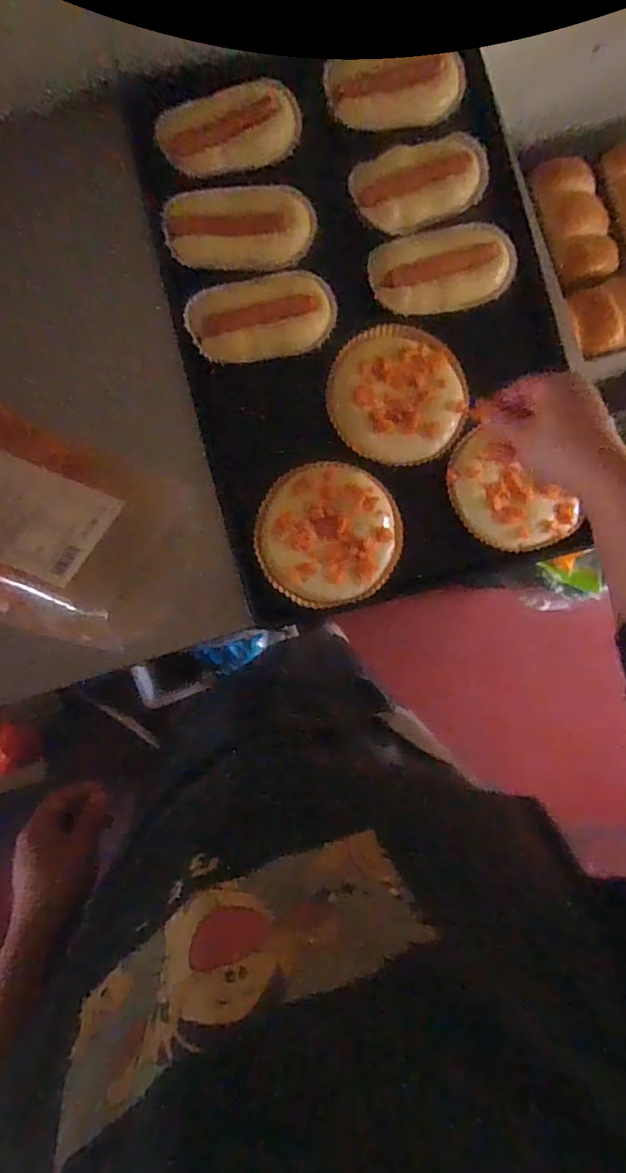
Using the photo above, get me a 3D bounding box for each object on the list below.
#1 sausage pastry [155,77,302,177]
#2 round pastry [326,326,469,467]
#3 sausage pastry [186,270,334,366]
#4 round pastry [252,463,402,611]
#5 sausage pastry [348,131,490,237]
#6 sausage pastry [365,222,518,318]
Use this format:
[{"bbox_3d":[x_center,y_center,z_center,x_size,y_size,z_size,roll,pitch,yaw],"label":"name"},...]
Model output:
[{"bbox_3d":[-0.087,-0.484,0.585,0.153,0.034,0.062,-17,88,-5],"label":"sausage pastry"},{"bbox_3d":[0.092,-0.207,0.593,0.147,0.015,0.145,0,87,-4],"label":"round pastry"},{"bbox_3d":[-0.054,-0.287,0.584,0.153,0.025,0.082,-10,88,-5],"label":"sausage pastry"},{"bbox_3d":[0.017,-0.056,0.576,0.148,0.017,0.148,0,87,-4],"label":"round pastry"},{"bbox_3d":[0.121,-0.441,0.603,0.147,0.033,0.071,-19,89,-5],"label":"sausage pastry"},{"bbox_3d":[0.145,-0.347,0.593,0.158,0.027,0.084,-16,88,-5],"label":"sausage pastry"}]

